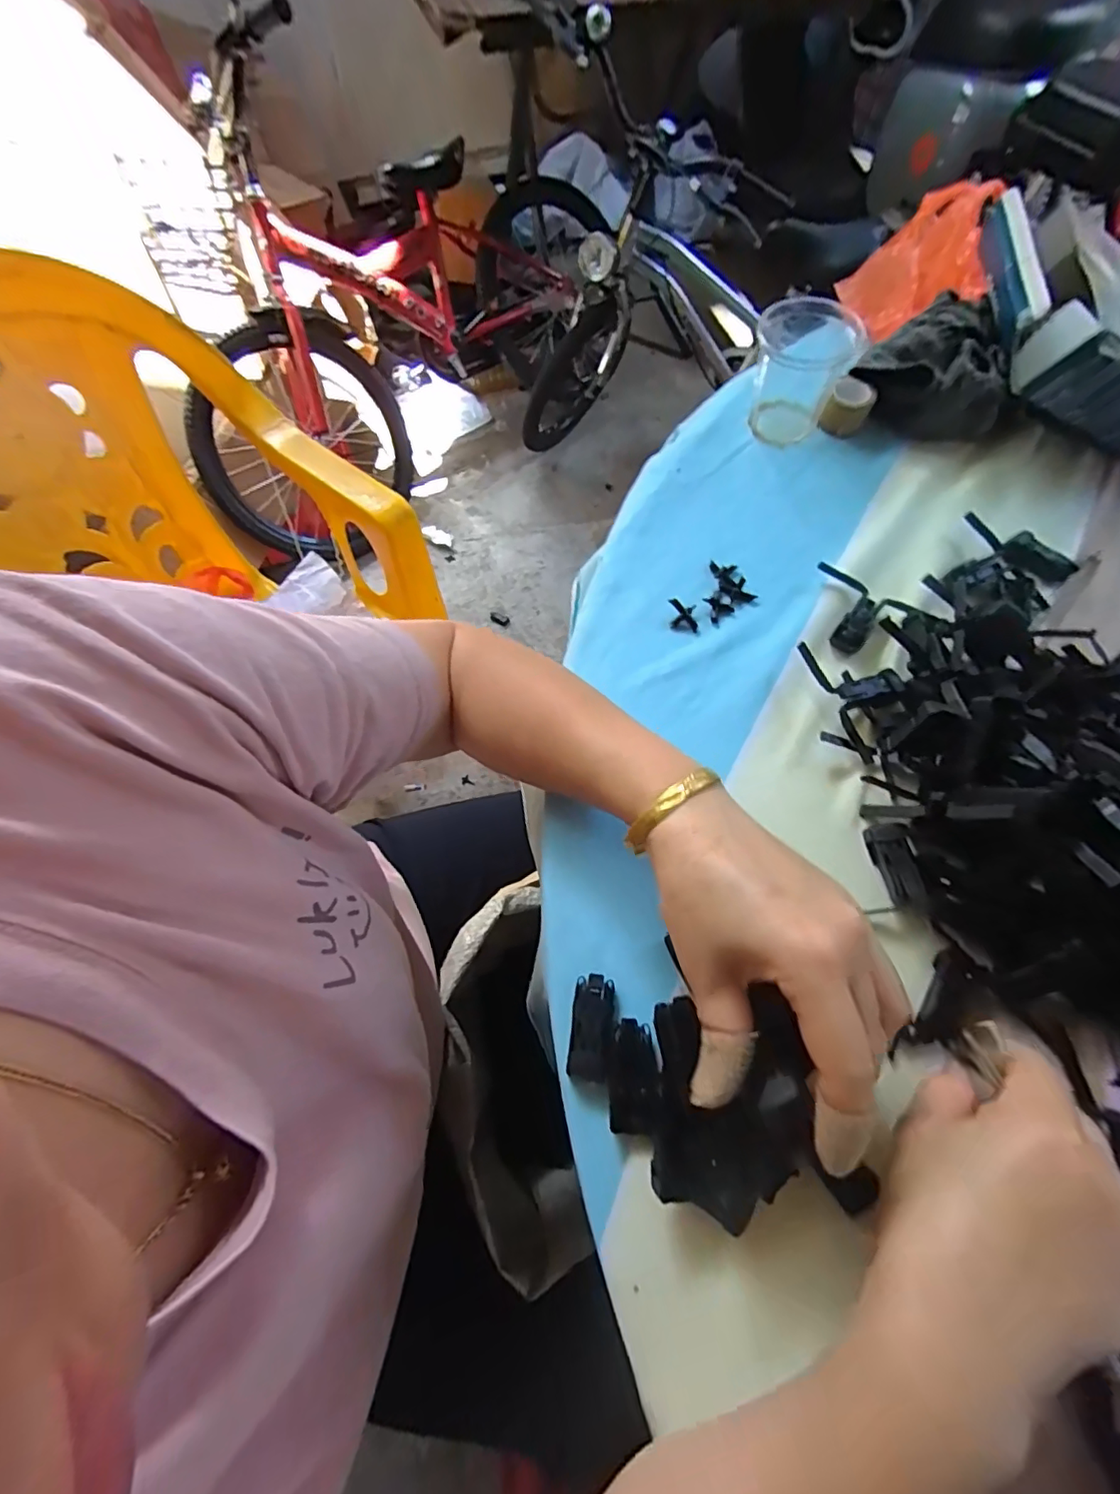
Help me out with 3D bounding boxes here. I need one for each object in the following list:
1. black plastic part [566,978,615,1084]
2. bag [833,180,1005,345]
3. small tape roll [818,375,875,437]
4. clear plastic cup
[{"bbox_3d":[0.016,0.141,0.282,0.020,0.010,0.047,6,68,4],"label":"black plastic part"},{"bbox_3d":[0.314,-0.428,0.489,0.131,0.058,0.100,-29,70,-10],"label":"bag"},{"bbox_3d":[0.228,-0.269,0.442,0.031,0.026,0.035,26,71,12],"label":"small tape roll"},{"bbox_3d":[0.182,-0.285,0.430,0.075,0.070,0.067,22,70,10],"label":"clear plastic cup"}]

